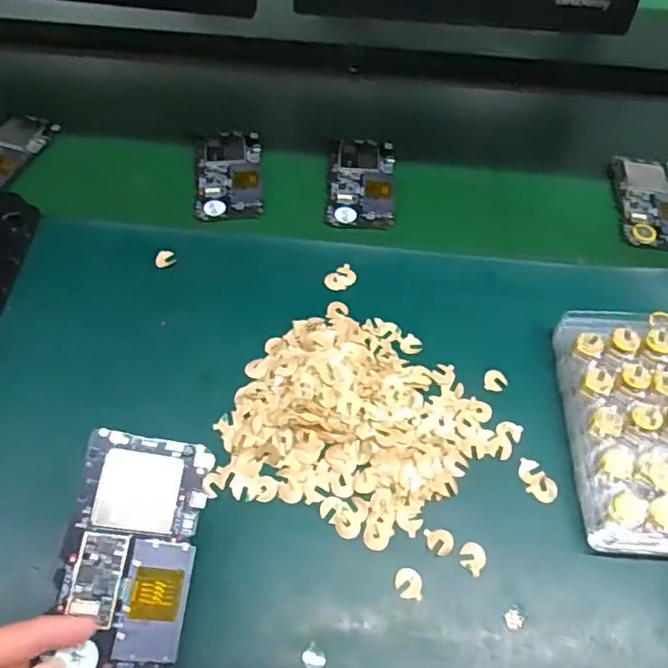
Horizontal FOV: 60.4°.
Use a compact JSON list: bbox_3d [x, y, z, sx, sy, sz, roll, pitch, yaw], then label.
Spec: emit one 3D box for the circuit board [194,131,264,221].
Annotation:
[{"bbox_3d":[-0.104,-0.160,0.568,0.064,0.008,0.117,-5,56,-5],"label":"circuit board"}]

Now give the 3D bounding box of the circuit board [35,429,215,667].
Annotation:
[{"bbox_3d":[-0.107,0.118,0.303,0.066,0.006,0.123,15,67,-18],"label":"circuit board"}]

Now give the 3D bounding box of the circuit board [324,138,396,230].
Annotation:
[{"bbox_3d":[0.028,-0.153,0.566,0.062,0.005,0.119,5,55,2],"label":"circuit board"}]

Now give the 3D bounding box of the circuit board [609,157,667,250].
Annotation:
[{"bbox_3d":[0.310,-0.130,0.561,0.066,0.010,0.119,9,56,5],"label":"circuit board"}]

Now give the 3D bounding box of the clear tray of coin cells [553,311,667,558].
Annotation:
[{"bbox_3d":[0.249,0.061,0.415,0.154,0.033,0.192,4,61,1],"label":"clear tray of coin cells"}]

